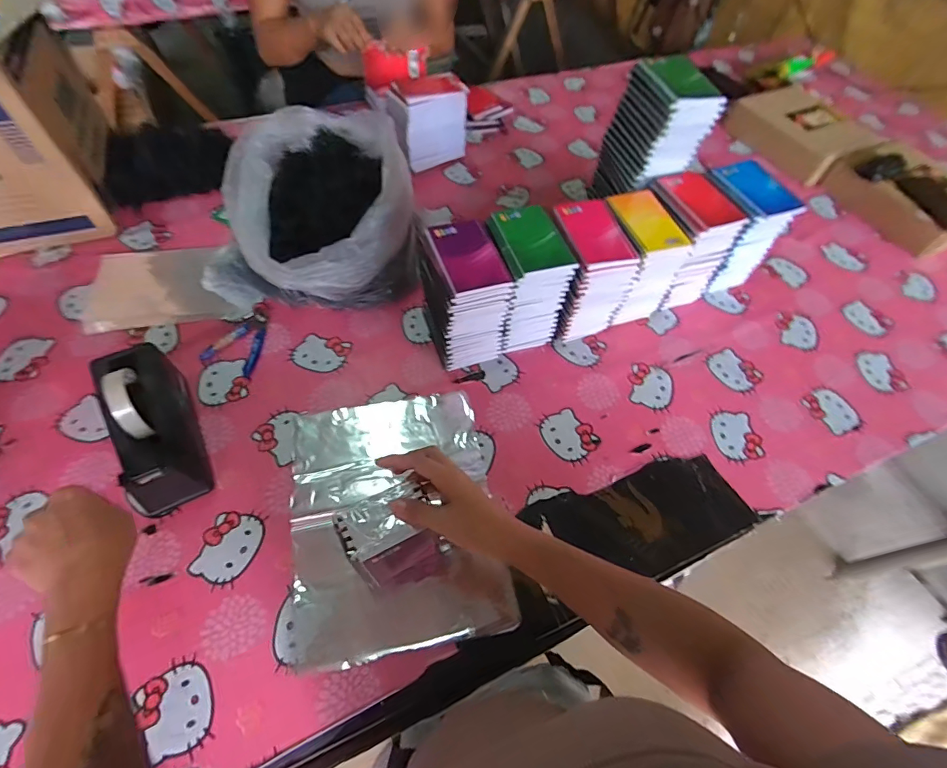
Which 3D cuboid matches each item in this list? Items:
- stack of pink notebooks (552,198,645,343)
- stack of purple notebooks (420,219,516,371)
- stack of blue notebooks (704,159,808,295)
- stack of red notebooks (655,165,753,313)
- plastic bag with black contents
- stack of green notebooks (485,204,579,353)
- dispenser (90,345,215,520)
[{"bbox_3d":[0.173,-0.172,0.700,0.094,0.178,0.135,-14,59,-12],"label":"stack of pink notebooks"},{"bbox_3d":[-0.013,-0.125,0.657,0.099,0.176,0.127,-17,60,-14],"label":"stack of purple notebooks"},{"bbox_3d":[0.444,-0.262,0.769,0.110,0.177,0.127,-10,58,-10],"label":"stack of blue notebooks"},{"bbox_3d":[0.347,-0.244,0.759,0.103,0.168,0.156,-14,59,-12],"label":"stack of red notebooks"},{"bbox_3d":[-0.264,-0.299,0.749,0.324,0.167,0.320,1,57,-3],"label":"plastic bag with black contents"},{"bbox_3d":[0.076,-0.156,0.683,0.096,0.177,0.128,-12,59,-11],"label":"stack of green notebooks"},{"bbox_3d":[-0.405,0.053,0.557,0.080,0.118,0.208,-23,61,-17],"label":"dispenser"}]

